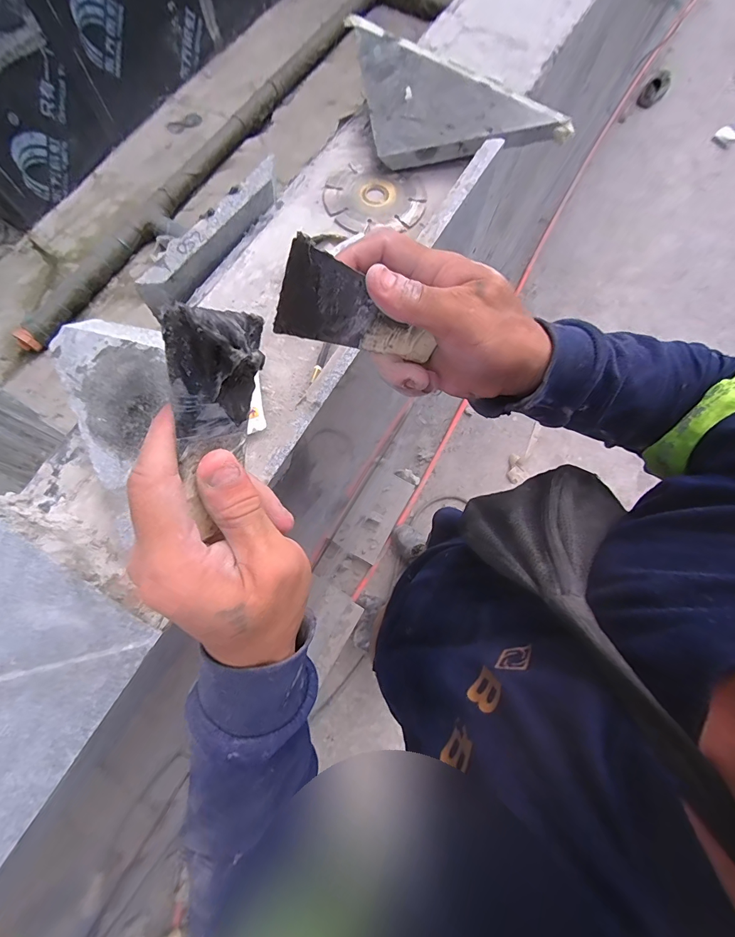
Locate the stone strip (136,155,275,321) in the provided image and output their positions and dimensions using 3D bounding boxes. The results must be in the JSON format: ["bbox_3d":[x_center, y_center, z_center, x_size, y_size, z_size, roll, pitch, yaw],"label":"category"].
[{"bbox_3d":[-0.150,-0.227,0.373,0.018,0.035,0.183,34,77,9],"label":"stone strip"}]

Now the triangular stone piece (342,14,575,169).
[{"bbox_3d":[0.097,-0.421,0.425,0.224,0.033,0.177,0,74,0],"label":"triangular stone piece"}]

